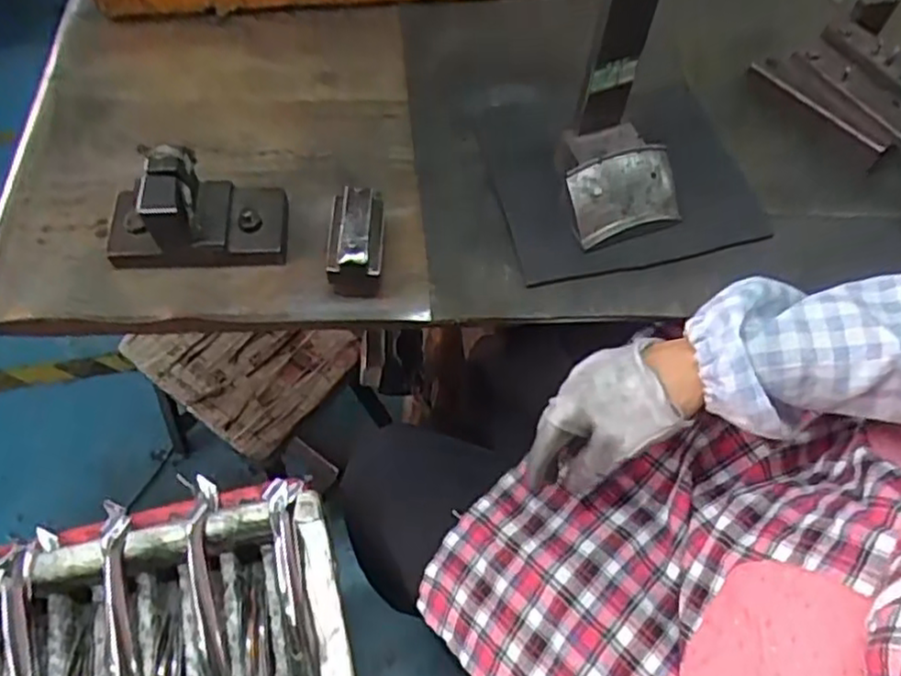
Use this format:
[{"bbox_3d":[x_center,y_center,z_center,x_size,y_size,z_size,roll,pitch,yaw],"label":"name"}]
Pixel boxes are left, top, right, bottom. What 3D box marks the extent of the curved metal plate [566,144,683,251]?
[{"bbox_3d":[0.141,-0.114,0.564,0.093,0.017,0.066,-19,101,-14],"label":"curved metal plate"}]

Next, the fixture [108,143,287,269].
[{"bbox_3d":[-0.198,-0.099,0.536,0.134,0.069,0.066,-4,61,-5],"label":"fixture"}]

